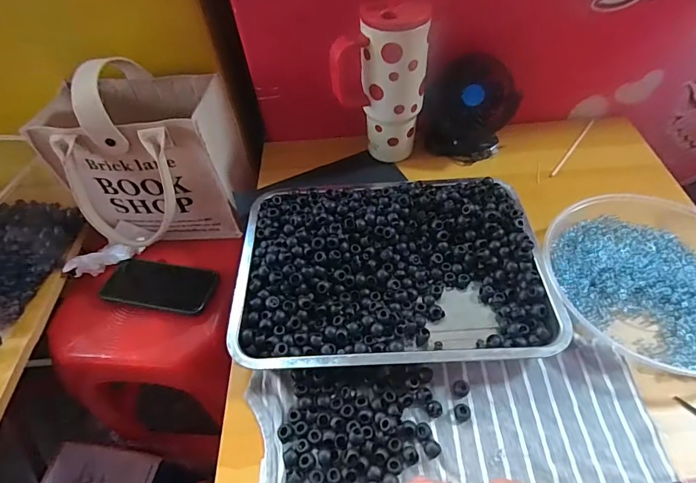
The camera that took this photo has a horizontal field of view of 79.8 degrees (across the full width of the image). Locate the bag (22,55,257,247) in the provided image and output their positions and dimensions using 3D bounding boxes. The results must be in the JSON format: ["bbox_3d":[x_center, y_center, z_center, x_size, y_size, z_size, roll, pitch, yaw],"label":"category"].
[{"bbox_3d":[-0.281,-0.108,0.595,0.234,0.246,0.175,-7,52,0],"label":"bag"}]

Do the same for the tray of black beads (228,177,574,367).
[{"bbox_3d":[0.047,0.027,0.488,0.340,0.054,0.241,-3,52,3],"label":"tray of black beads"}]

